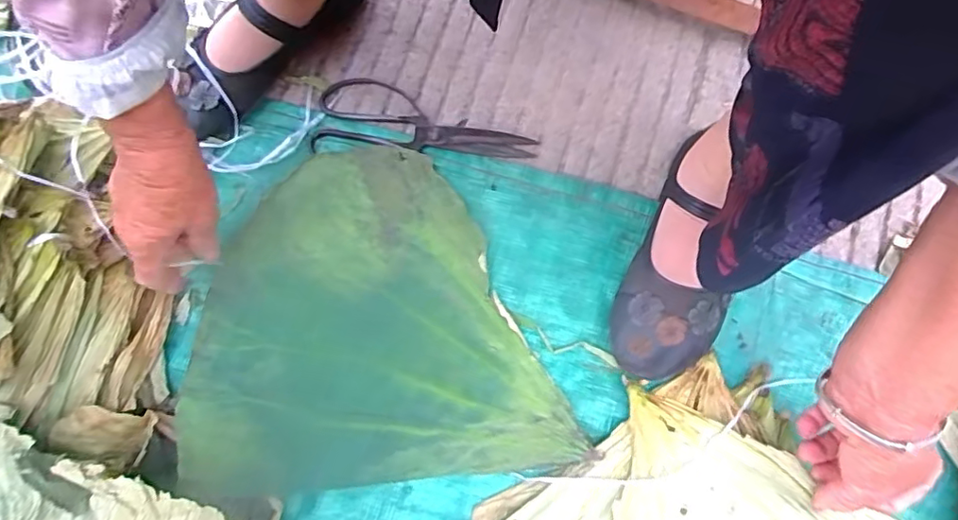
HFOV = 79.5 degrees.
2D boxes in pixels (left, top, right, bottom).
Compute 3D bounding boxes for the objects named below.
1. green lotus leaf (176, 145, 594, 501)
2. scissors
[{"bbox_3d":[-0.091,0.039,0.481,0.293,0.033,0.281,-7,75,-2],"label":"green lotus leaf"},{"bbox_3d":[-0.051,-0.135,0.539,0.203,0.012,0.076,2,75,0],"label":"scissors"}]

